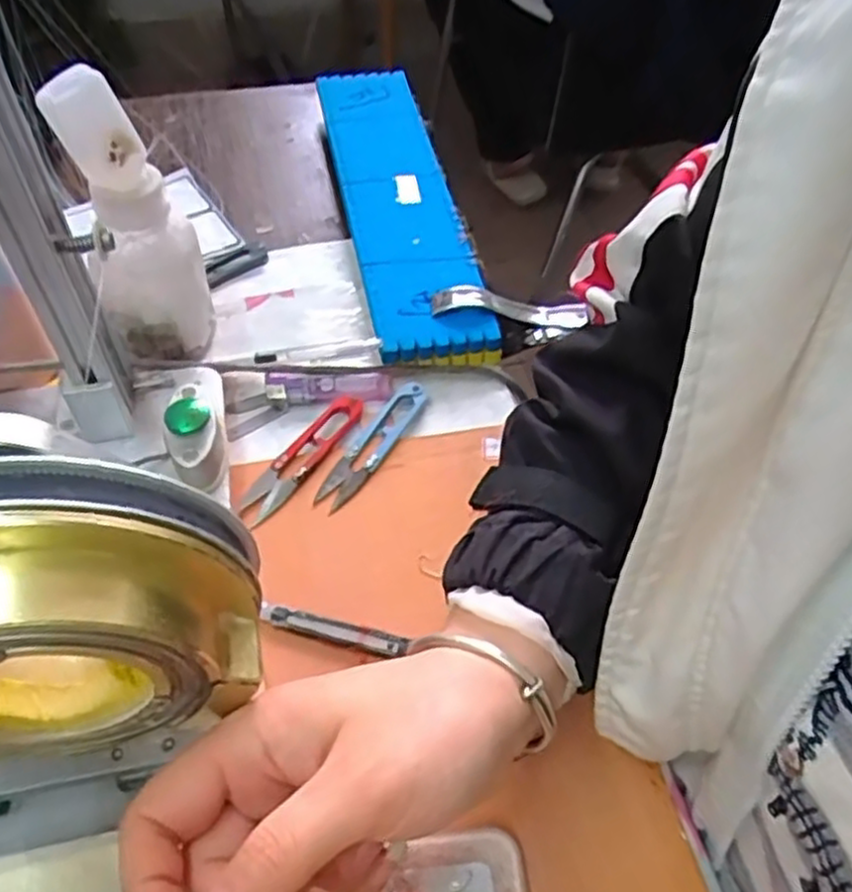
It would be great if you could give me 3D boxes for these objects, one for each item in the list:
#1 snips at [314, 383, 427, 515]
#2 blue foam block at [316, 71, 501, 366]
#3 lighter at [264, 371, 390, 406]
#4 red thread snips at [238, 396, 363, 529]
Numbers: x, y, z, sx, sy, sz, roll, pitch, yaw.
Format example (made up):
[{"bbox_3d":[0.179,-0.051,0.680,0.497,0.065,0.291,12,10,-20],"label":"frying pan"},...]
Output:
[{"bbox_3d":[-0.031,-0.002,0.442,0.022,0.008,0.099,26,56,17],"label":"snips"},{"bbox_3d":[-0.023,-0.192,0.578,0.081,0.034,0.333,-9,53,-9],"label":"blue foam block"},{"bbox_3d":[-0.063,-0.038,0.468,0.077,0.007,0.019,0,53,-2],"label":"lighter"},{"bbox_3d":[-0.073,0.005,0.436,0.023,0.008,0.099,28,57,18],"label":"red thread snips"}]

